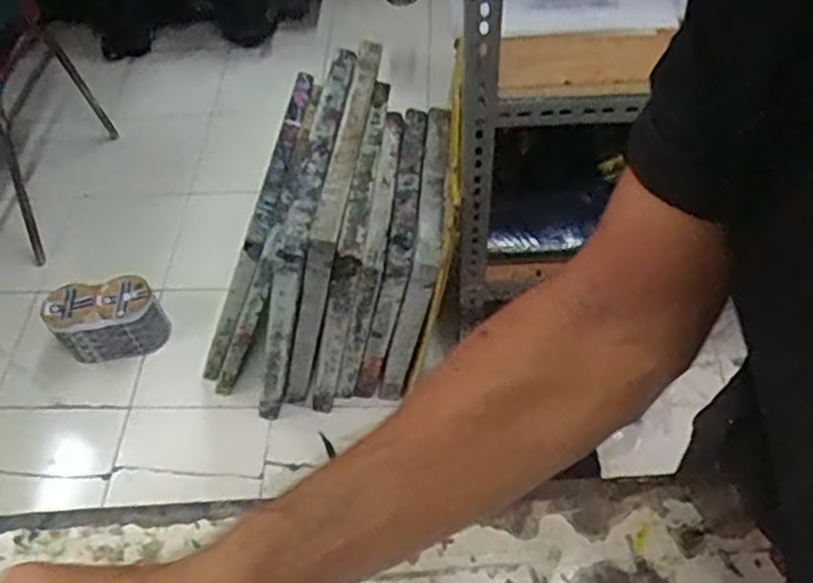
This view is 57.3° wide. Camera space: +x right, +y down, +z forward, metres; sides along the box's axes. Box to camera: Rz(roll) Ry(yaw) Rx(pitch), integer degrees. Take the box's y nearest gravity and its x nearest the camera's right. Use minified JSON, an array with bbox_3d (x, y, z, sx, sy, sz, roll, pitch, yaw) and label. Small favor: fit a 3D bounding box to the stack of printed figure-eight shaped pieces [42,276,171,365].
[{"bbox_3d":[-0.608,0.060,1.514,0.211,0.160,0.113,-6,53,0],"label":"stack of printed figure-eight shaped pieces"}]

